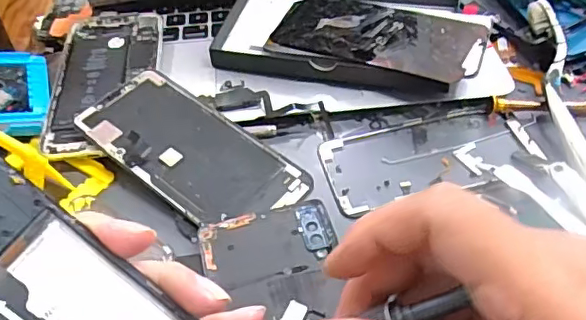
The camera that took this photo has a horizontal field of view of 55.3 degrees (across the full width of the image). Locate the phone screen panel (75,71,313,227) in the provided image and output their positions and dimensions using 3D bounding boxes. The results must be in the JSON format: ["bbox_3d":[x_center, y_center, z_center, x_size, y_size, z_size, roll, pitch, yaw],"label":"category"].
[{"bbox_3d":[-0.067,-0.008,0.362,0.150,0.009,0.070,35,57,20],"label":"phone screen panel"}]

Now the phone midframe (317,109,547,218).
[{"bbox_3d":[0.094,-0.005,0.370,0.146,0.007,0.063,-12,46,-8],"label":"phone midframe"}]

